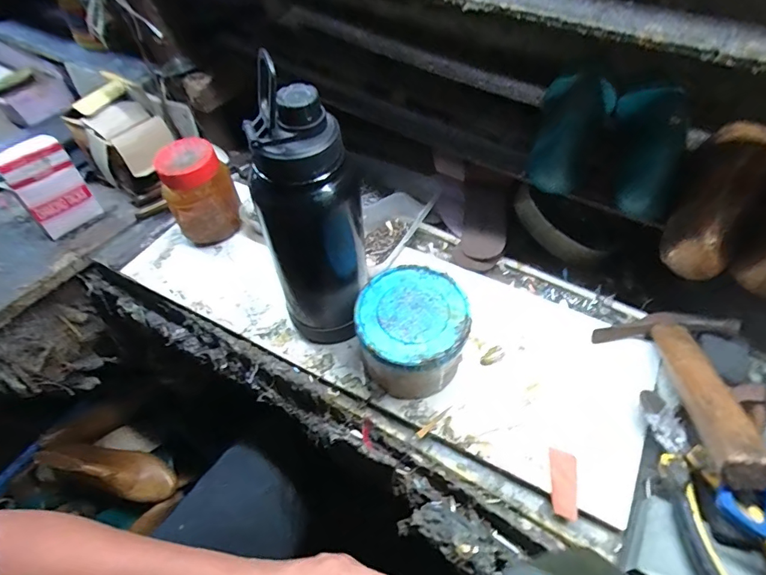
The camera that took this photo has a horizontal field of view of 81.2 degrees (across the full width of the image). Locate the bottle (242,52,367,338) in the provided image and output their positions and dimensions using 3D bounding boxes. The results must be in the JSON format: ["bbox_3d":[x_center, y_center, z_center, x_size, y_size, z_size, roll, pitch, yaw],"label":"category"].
[{"bbox_3d":[-0.061,-0.043,0.394,0.085,0.250,0.076,19,58,17],"label":"bottle"}]

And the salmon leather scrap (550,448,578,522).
[{"bbox_3d":[0.157,0.170,0.387,0.021,0.004,0.055,7,55,10],"label":"salmon leather scrap"}]

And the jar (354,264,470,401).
[{"bbox_3d":[0.029,0.047,0.436,0.099,0.084,0.105,-2,54,3],"label":"jar"}]

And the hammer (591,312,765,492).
[{"bbox_3d":[0.261,0.082,0.389,0.109,0.041,0.196,7,30,10],"label":"hammer"}]

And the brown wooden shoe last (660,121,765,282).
[{"bbox_3d":[0.301,-0.076,0.399,0.054,0.067,0.132,25,87,21],"label":"brown wooden shoe last"}]

